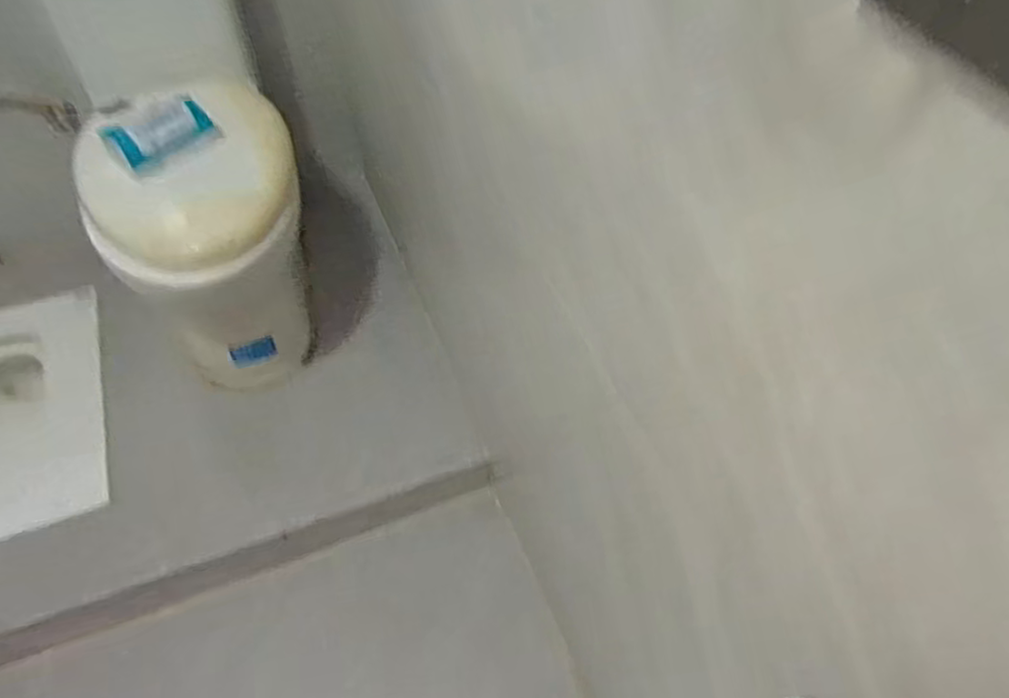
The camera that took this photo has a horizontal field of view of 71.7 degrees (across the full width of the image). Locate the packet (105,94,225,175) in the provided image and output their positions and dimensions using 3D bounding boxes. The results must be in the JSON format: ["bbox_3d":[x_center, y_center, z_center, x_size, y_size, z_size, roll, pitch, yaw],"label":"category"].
[{"bbox_3d":[-0.577,-0.365,1.178,0.152,0.031,0.122,-37,66,-25],"label":"packet"}]

